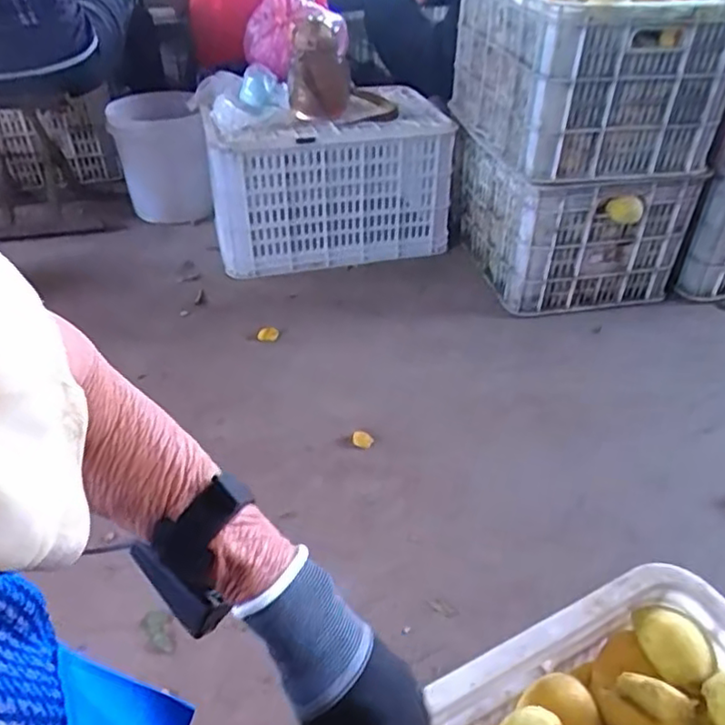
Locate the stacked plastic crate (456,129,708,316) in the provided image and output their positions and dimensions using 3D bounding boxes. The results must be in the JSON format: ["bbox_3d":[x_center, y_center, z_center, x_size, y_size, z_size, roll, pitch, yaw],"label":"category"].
[{"bbox_3d":[0.422,-0.316,1.328,0.346,0.270,0.357,-10,41,-12],"label":"stacked plastic crate"}]

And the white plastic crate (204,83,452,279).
[{"bbox_3d":[-0.077,-0.391,1.380,0.502,0.323,0.238,-11,41,-13],"label":"white plastic crate"}]

